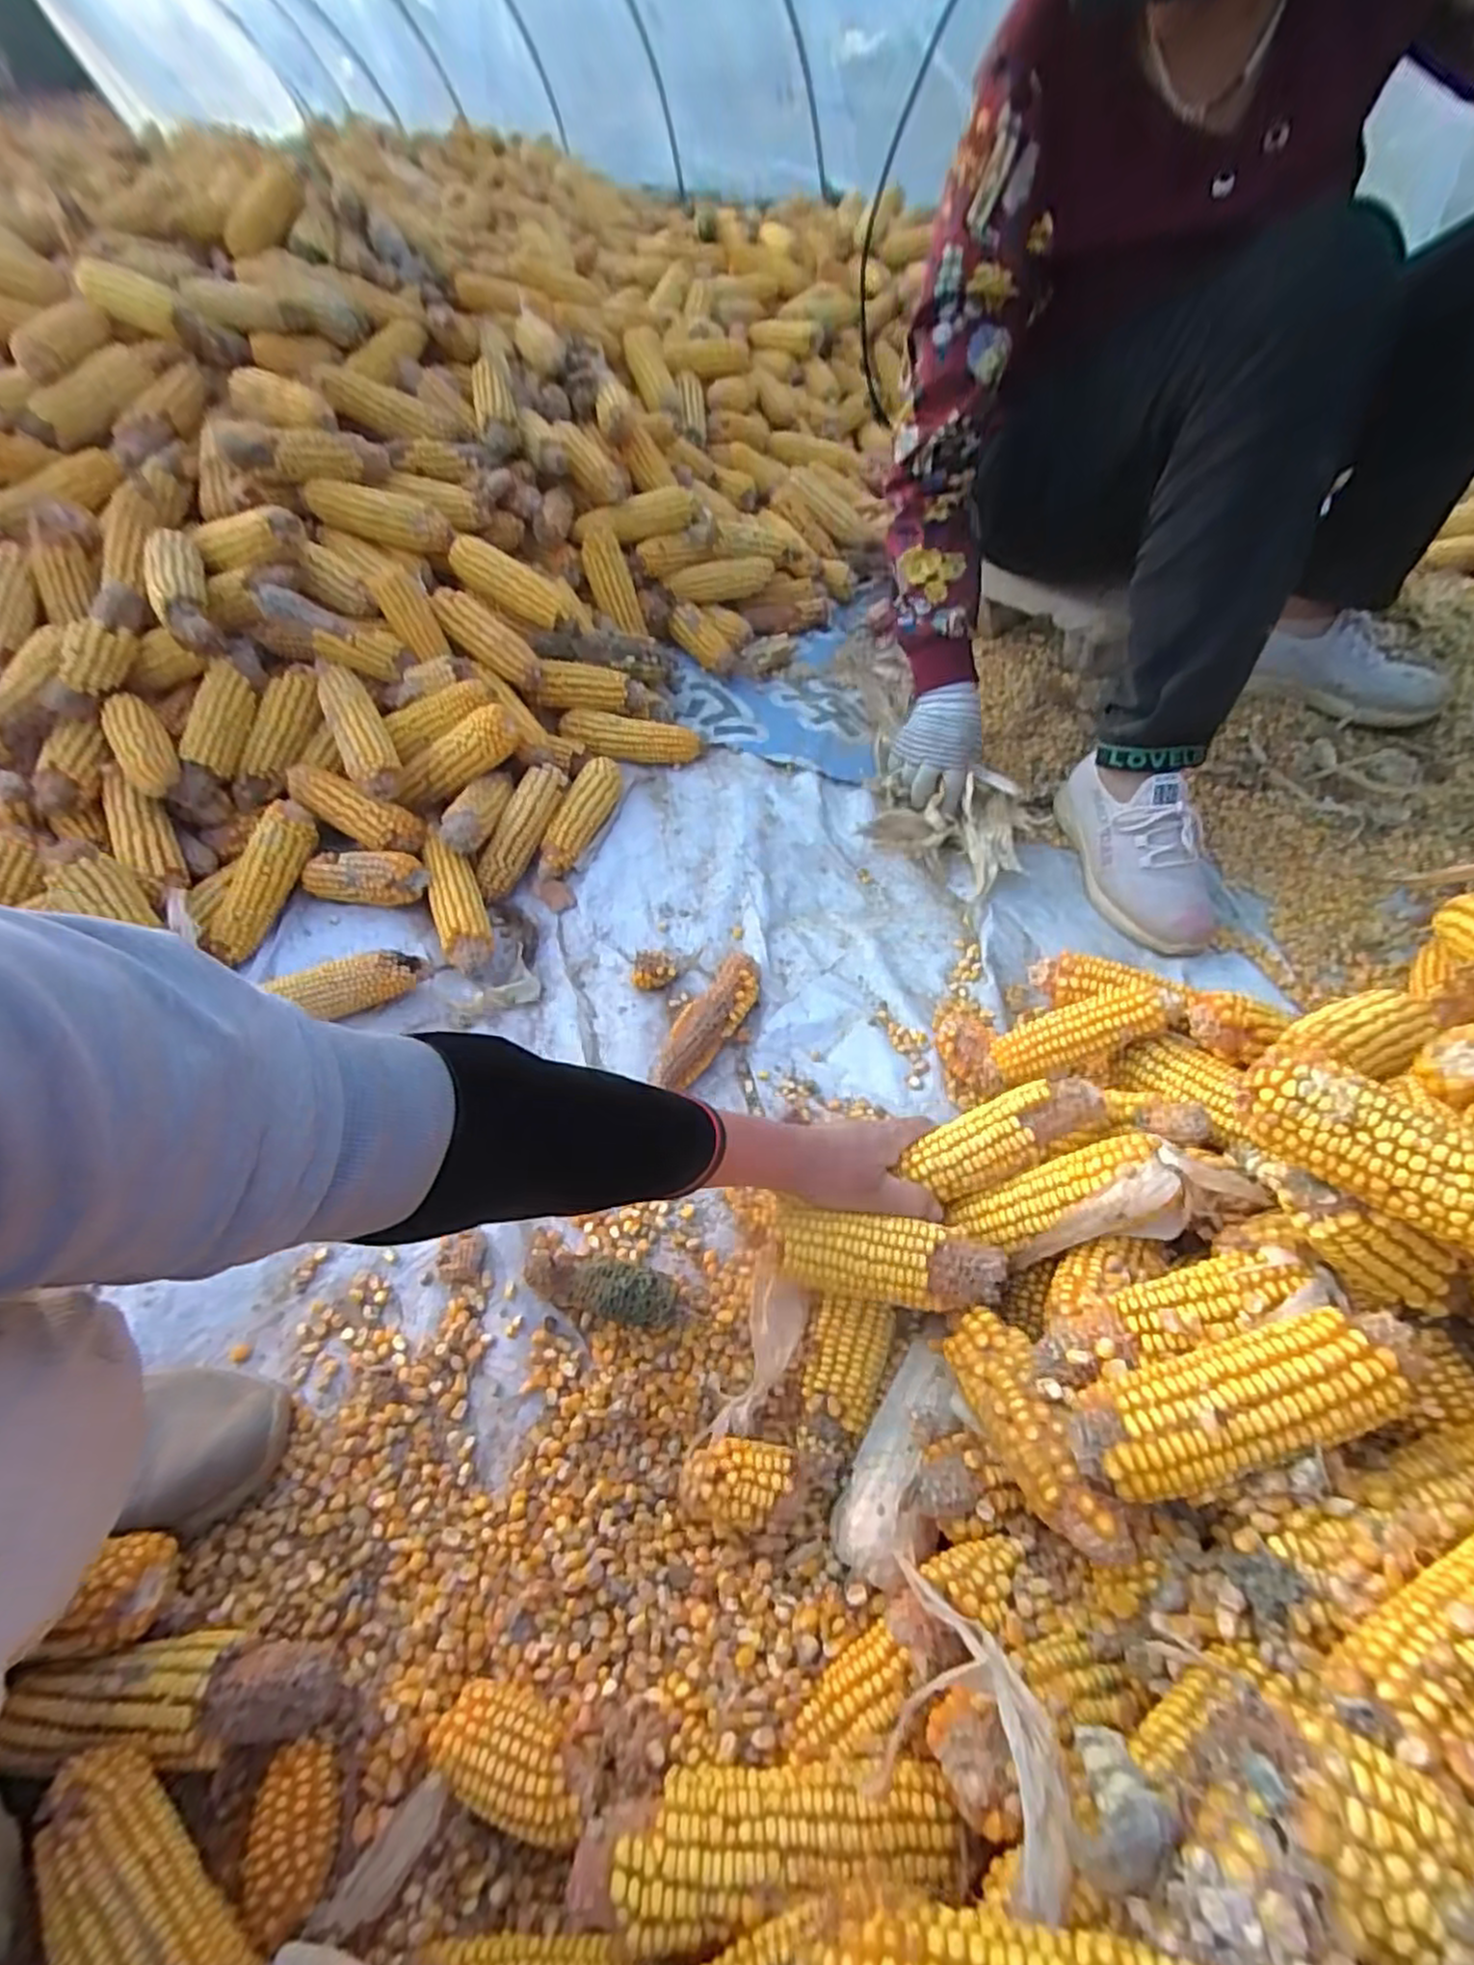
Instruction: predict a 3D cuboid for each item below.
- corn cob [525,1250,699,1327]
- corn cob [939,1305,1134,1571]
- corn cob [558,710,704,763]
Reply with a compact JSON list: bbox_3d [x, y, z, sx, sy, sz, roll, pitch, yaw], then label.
[{"bbox_3d":[-0.088,0.210,0.517,0.109,0.045,0.035,8,53,10],"label":"corn cob"},{"bbox_3d":[0.152,0.235,0.396,0.043,0.051,0.141,-11,19,-5],"label":"corn cob"},{"bbox_3d":[-0.125,-0.292,0.904,0.169,0.045,0.047,2,52,6],"label":"corn cob"}]

